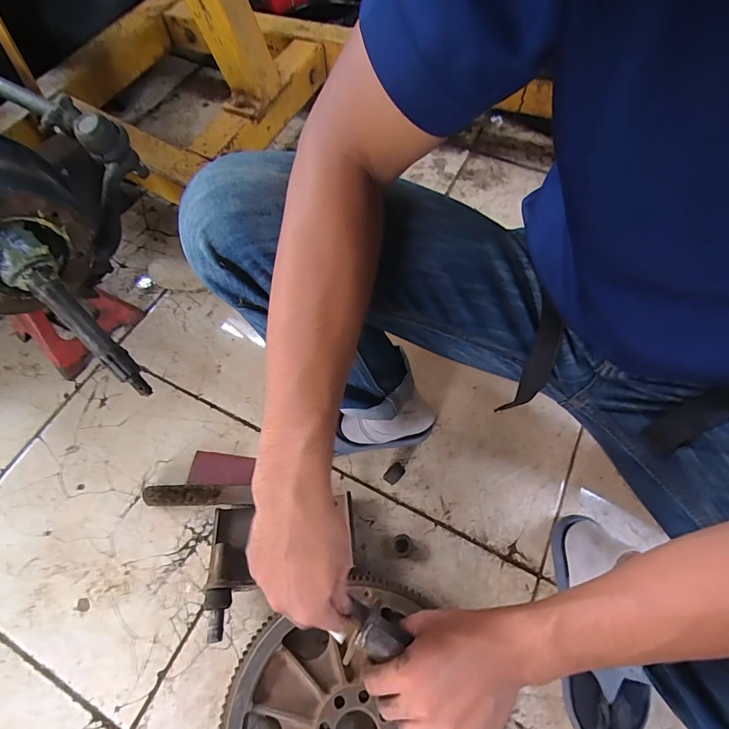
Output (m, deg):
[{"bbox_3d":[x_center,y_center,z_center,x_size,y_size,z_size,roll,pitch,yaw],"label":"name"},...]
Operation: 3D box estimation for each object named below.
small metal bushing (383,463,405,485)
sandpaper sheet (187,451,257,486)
[{"bbox_3d":[0.046,0.172,0.620,0.024,0.029,0.032,40,71,18],"label":"small metal bushing"},{"bbox_3d":[-0.228,0.167,0.628,0.098,0.011,0.051,5,64,3],"label":"sandpaper sheet"}]

